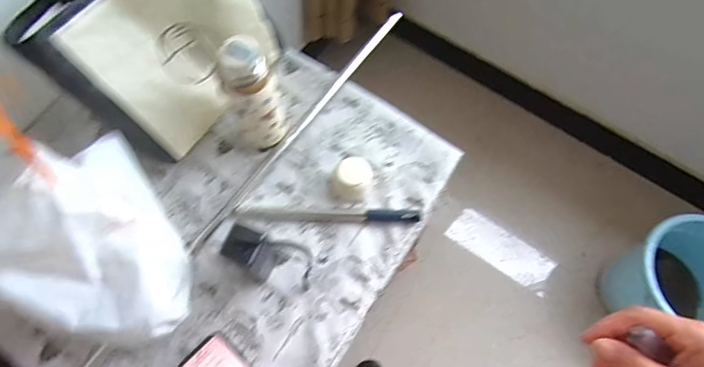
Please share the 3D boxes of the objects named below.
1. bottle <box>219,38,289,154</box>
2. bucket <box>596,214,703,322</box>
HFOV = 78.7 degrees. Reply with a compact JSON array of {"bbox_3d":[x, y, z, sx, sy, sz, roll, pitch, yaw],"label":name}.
[{"bbox_3d":[-0.149,-0.135,0.647,0.079,0.207,0.079,-15,70,-7],"label":"bottle"},{"bbox_3d":[0.838,0.257,1.110,0.288,0.279,0.297,-8,70,-5],"label":"bucket"}]

